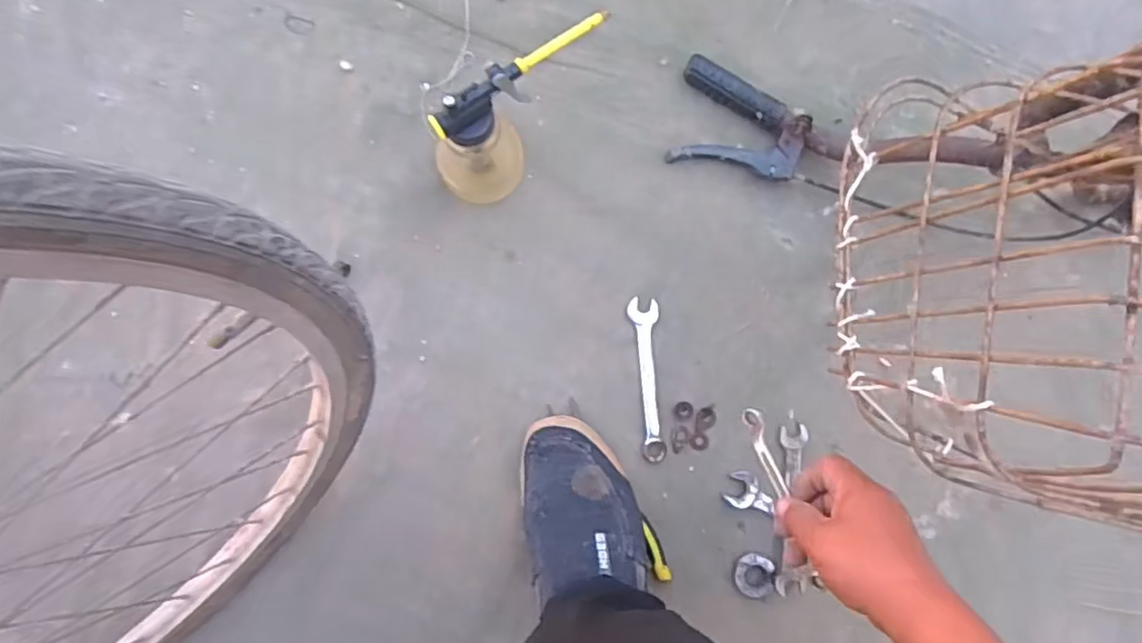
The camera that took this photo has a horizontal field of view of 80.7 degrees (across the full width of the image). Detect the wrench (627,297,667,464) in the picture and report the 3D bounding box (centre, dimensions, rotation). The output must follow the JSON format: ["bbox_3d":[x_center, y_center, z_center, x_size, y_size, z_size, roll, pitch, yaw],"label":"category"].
[{"bbox_3d":[0.073,0.056,0.640,0.028,0.004,0.154,-3,89,-3],"label":"wrench"}]

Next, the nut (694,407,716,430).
[{"bbox_3d":[0.131,0.094,0.650,0.021,0.004,0.022,0,89,-3],"label":"nut"}]

